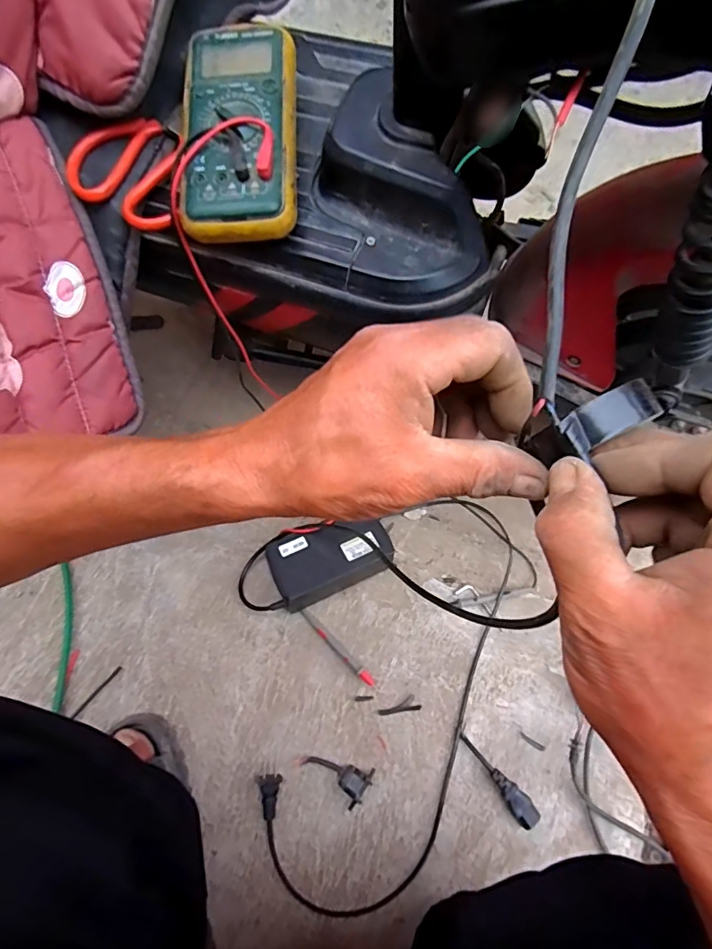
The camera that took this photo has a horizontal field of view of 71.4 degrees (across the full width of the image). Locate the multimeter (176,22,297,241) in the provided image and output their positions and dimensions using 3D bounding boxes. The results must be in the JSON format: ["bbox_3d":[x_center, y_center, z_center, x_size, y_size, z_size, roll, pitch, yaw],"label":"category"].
[{"bbox_3d":[-0.095,-0.282,0.414,0.091,0.049,0.184,0,74,1],"label":"multimeter"}]

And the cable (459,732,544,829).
[{"bbox_3d":[0.158,0.340,0.553,0.024,0.015,0.107,-40,65,-10],"label":"cable"}]

